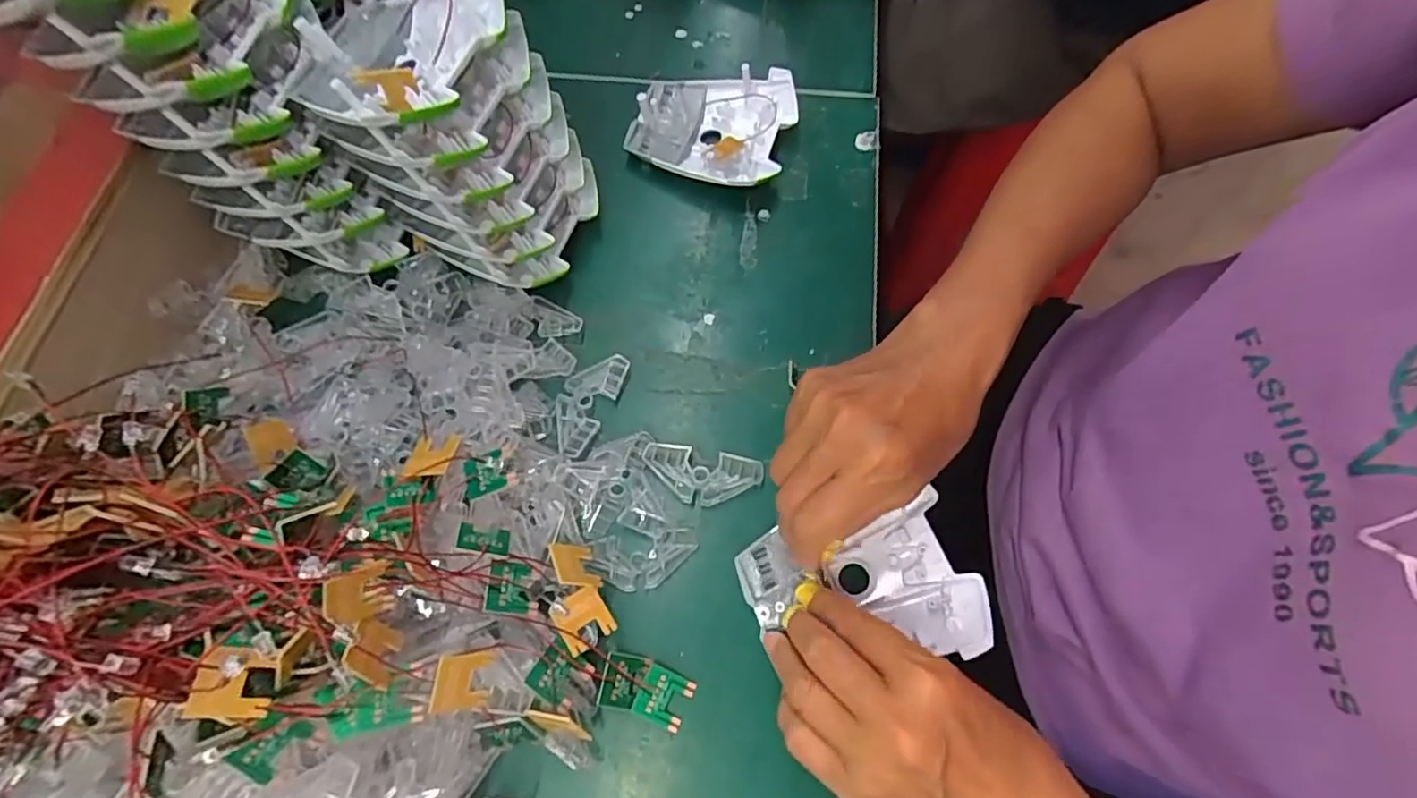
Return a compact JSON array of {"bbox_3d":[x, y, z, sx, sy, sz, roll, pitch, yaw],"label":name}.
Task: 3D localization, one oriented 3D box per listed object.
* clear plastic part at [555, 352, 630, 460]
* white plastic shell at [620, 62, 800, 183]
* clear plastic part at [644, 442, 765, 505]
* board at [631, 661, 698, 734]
[{"bbox_3d":[-0.073,0.001,0.372,0.030,0.005,0.067,21,69,10],"label":"clear plastic part"},{"bbox_3d":[0.002,-0.194,0.445,0.109,0.030,0.094,15,68,7],"label":"white plastic shell"},{"bbox_3d":[-0.004,0.044,0.355,0.066,0.008,0.029,9,67,5],"label":"clear plastic part"},{"bbox_3d":[-0.022,0.149,0.312,0.025,0.007,0.025,20,69,9],"label":"board"}]

